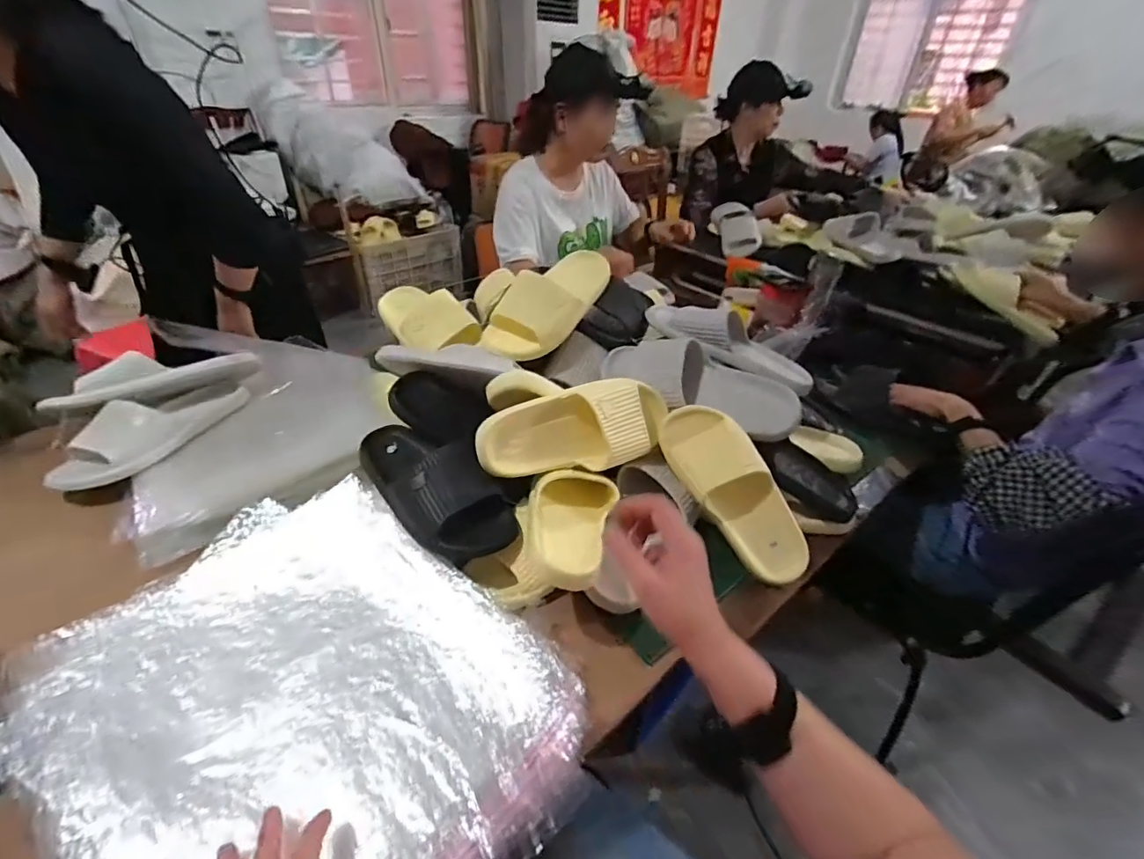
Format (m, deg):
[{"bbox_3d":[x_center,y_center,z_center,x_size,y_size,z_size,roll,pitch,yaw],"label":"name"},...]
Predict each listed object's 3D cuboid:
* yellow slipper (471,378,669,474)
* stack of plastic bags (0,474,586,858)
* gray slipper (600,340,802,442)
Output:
[{"bbox_3d":[0.007,-0.004,0.637,0.256,0.102,0.082,-9,14,-13],"label":"yellow slipper"},{"bbox_3d":[-0.257,0.240,0.464,0.464,0.041,0.365,27,42,30],"label":"stack of plastic bags"},{"bbox_3d":[0.169,-0.060,0.708,0.289,0.084,0.096,22,40,24],"label":"gray slipper"}]

